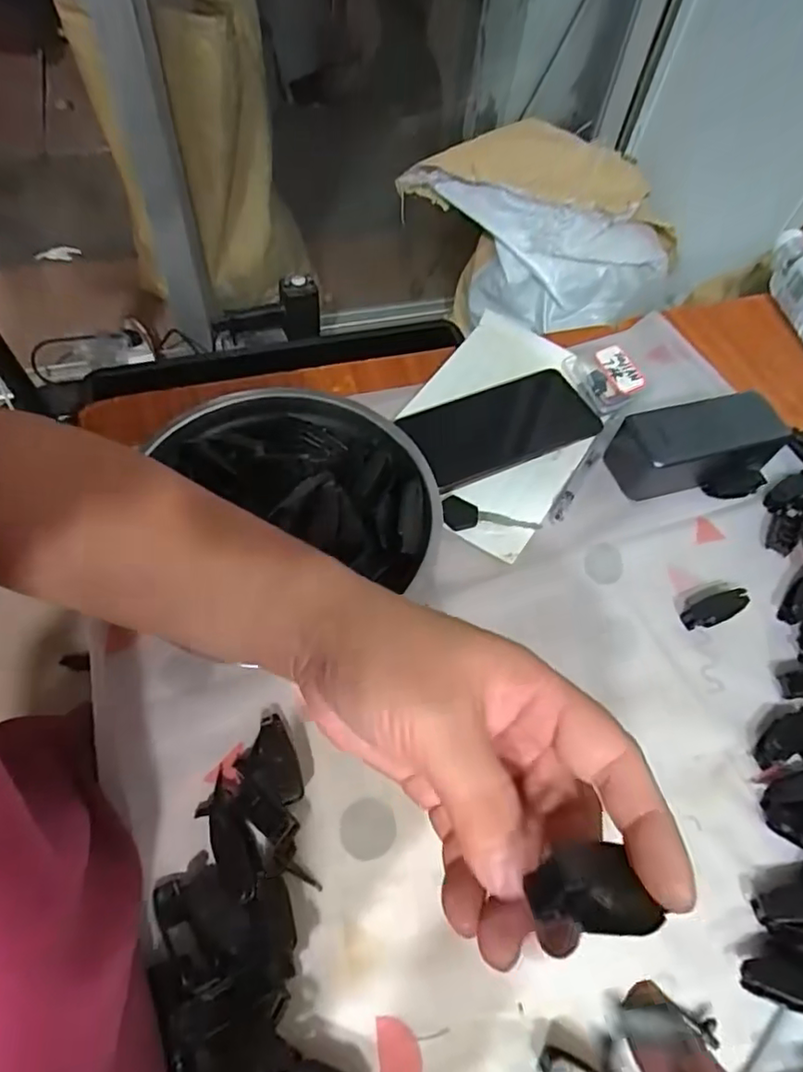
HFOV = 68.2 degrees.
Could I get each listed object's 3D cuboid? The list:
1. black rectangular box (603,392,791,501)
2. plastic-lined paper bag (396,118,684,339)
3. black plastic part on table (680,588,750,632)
[{"bbox_3d":[0.237,-0.070,0.478,0.139,0.051,0.058,-11,60,-11],"label":"black rectangular box"},{"bbox_3d":[0.238,-0.523,1.111,0.495,0.343,0.187,20,59,7],"label":"plastic-lined paper bag"},{"bbox_3d":[0.226,0.054,0.427,0.047,0.021,0.015,-20,55,-1],"label":"black plastic part on table"}]

